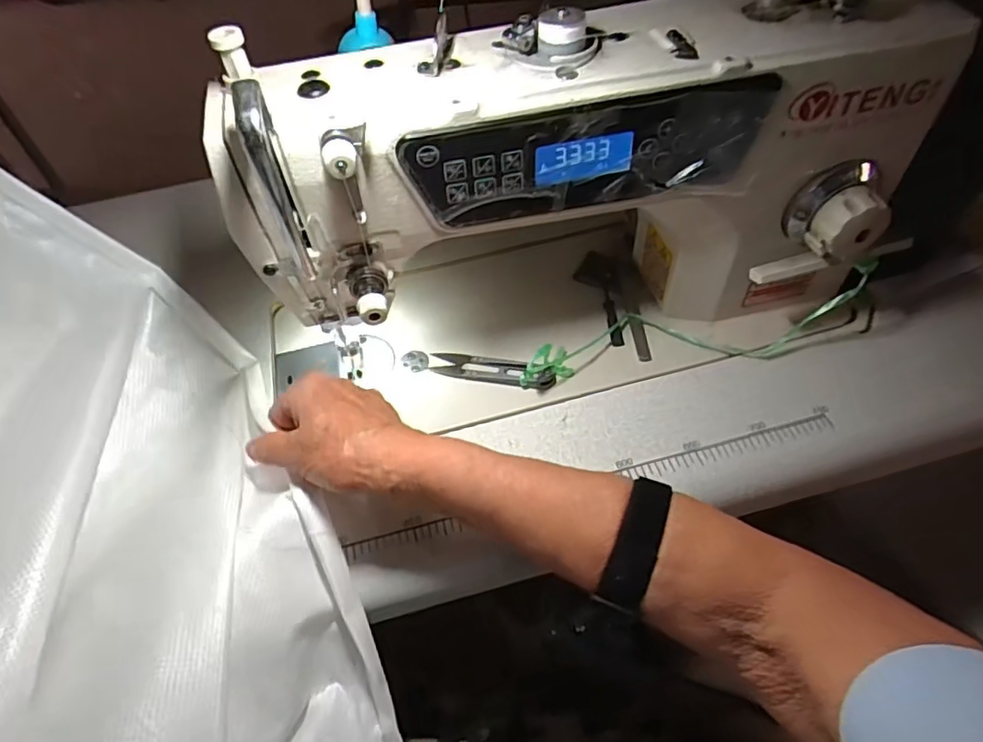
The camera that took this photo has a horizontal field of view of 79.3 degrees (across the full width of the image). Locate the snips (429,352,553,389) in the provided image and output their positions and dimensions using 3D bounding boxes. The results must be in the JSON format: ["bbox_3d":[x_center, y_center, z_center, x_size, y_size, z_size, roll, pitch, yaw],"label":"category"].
[{"bbox_3d":[0.000,-0.002,0.467,0.099,0.013,0.024,10,53,12],"label":"snips"}]

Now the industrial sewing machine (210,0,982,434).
[{"bbox_3d":[0.051,-0.121,0.416,0.422,0.231,0.174,-11,52,-4],"label":"industrial sewing machine"}]

